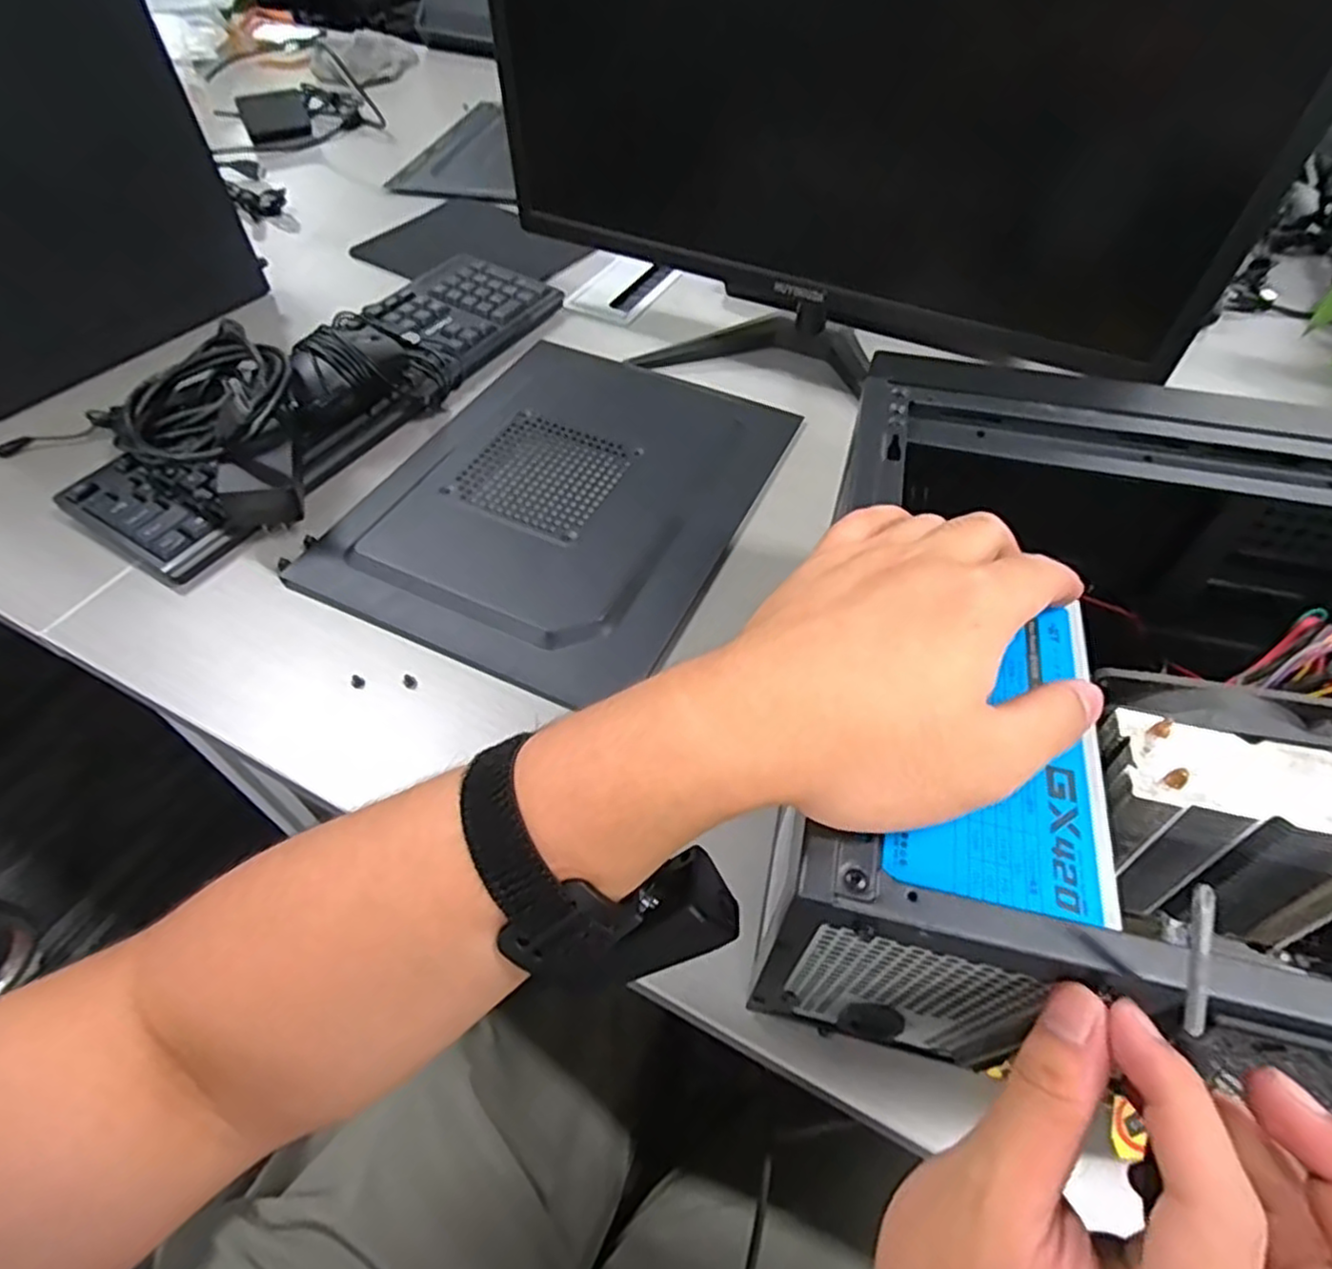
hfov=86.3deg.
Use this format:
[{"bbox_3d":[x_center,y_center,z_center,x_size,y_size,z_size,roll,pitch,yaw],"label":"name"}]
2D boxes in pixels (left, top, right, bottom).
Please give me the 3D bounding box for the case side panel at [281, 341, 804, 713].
[{"bbox_3d":[-0.072,-0.114,0.545,0.263,0.012,0.337,21,54,16],"label":"case side panel"}]

